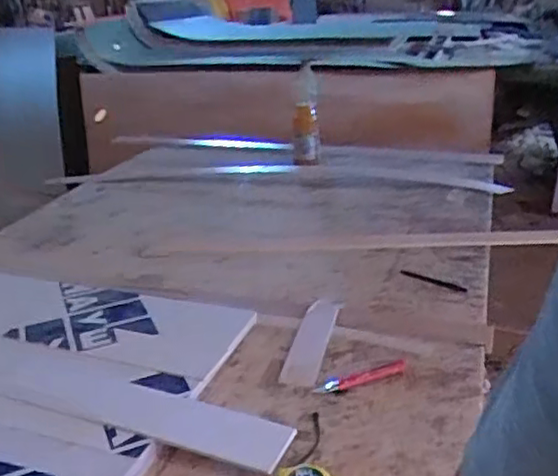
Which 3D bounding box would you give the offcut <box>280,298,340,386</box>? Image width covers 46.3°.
[{"bbox_3d":[0.057,0.171,1.119,0.057,0.017,0.248,2,23,15],"label":"offcut"}]

